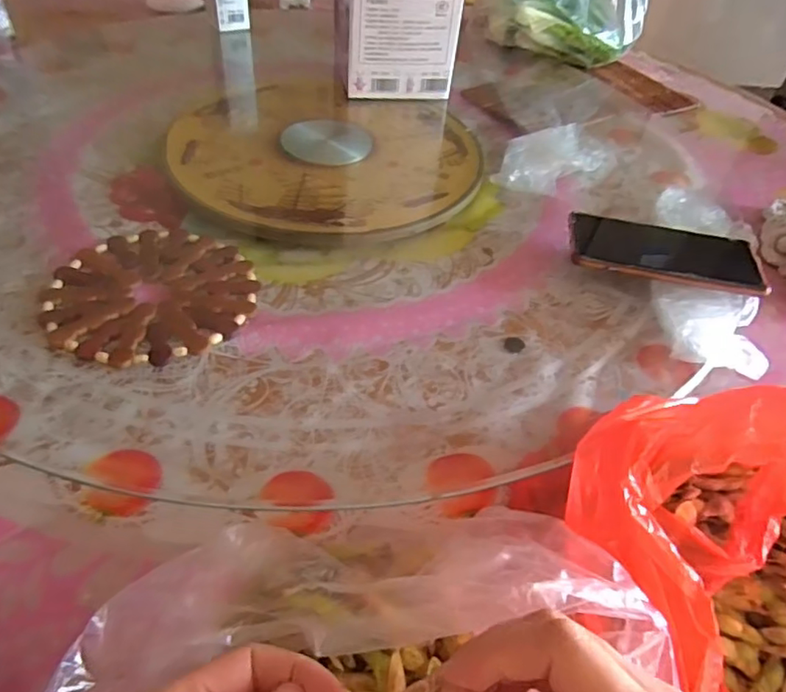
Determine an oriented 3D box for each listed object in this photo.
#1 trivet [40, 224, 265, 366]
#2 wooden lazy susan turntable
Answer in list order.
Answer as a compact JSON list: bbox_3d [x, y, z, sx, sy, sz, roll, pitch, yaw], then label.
[{"bbox_3d":[-0.190,-0.045,0.454,0.154,0.005,0.154,-6,47,-13],"label":"trivet"},{"bbox_3d":[-0.066,-0.210,0.607,0.312,0.024,0.301,-3,47,-10],"label":"wooden lazy susan turntable"}]

